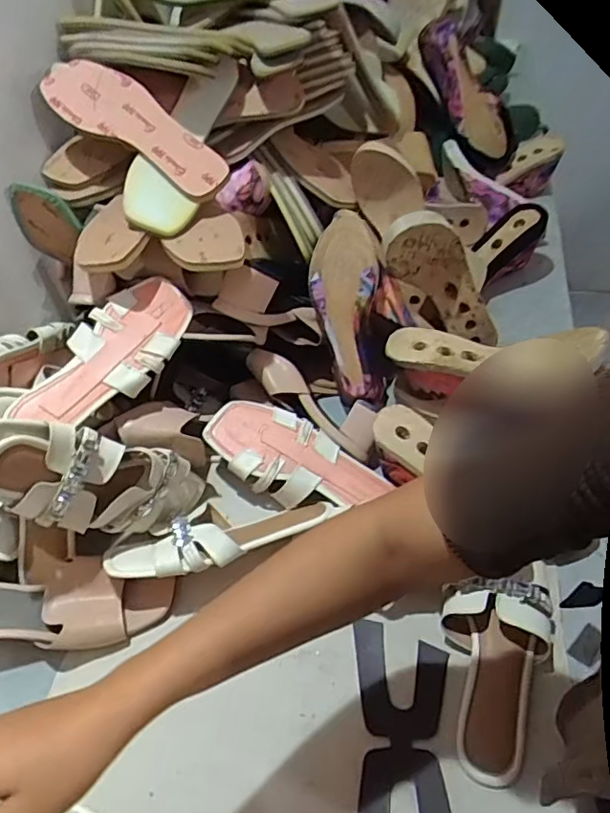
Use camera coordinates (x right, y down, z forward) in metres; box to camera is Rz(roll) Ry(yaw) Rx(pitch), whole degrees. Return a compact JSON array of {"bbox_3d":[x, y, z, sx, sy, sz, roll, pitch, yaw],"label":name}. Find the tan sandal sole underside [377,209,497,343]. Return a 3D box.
[{"bbox_3d":[0.169,-0.154,0.709,0.085,0.232,0.049,-23,45,32],"label":"tan sandal sole underside"}]

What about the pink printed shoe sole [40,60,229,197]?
[{"bbox_3d":[-0.191,-0.319,0.641,0.242,0.014,0.076,33,81,7],"label":"pink printed shoe sole"}]

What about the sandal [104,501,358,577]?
[{"bbox_3d":[-0.088,0.137,0.618,0.243,0.056,0.089,-11,53,-3],"label":"sandal"}]

